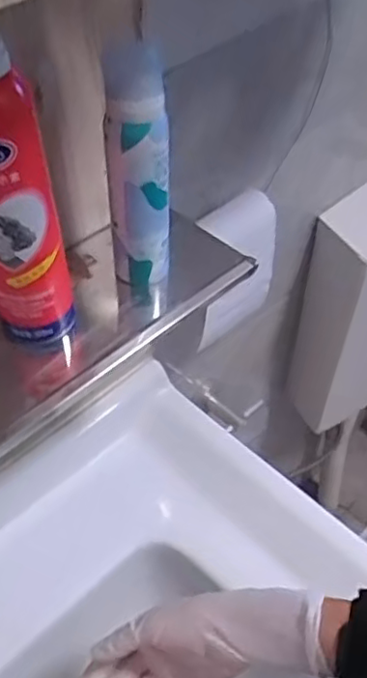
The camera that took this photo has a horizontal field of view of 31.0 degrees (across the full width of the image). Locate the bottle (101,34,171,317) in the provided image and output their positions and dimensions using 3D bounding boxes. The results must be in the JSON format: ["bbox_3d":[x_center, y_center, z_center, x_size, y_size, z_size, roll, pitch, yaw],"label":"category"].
[{"bbox_3d":[-0.028,-0.098,0.434,0.039,0.176,0.052,-4,48,-3],"label":"bottle"}]

